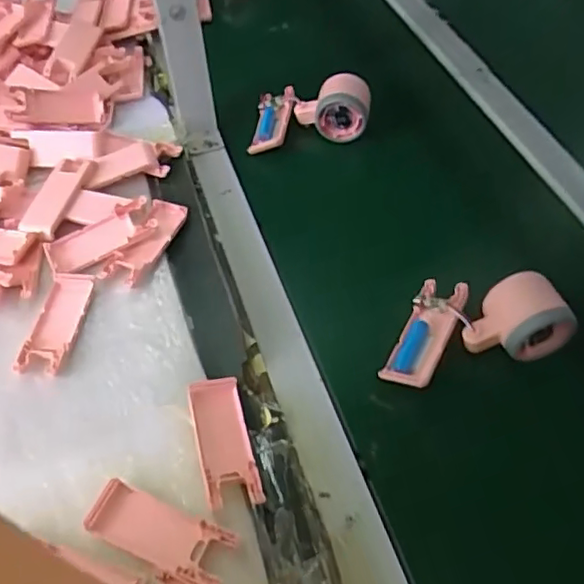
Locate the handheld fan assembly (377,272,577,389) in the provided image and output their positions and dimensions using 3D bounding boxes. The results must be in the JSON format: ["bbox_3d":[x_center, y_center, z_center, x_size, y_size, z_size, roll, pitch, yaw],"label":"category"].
[{"bbox_3d":[0.143,0.018,0.511,0.151,0.050,0.081,-14,51,-8],"label":"handheld fan assembly"}]

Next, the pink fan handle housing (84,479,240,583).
[{"bbox_3d":[-0.090,0.165,0.420,0.101,0.009,0.043,18,54,17],"label":"pink fan handle housing"}]

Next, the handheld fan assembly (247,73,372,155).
[{"bbox_3d":[0.013,-0.208,0.698,0.132,0.064,0.072,-11,51,-6],"label":"handheld fan assembly"}]

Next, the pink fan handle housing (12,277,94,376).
[{"bbox_3d":[-0.205,0.026,0.548,0.039,0.009,0.102,6,51,8],"label":"pink fan handle housing"}]

